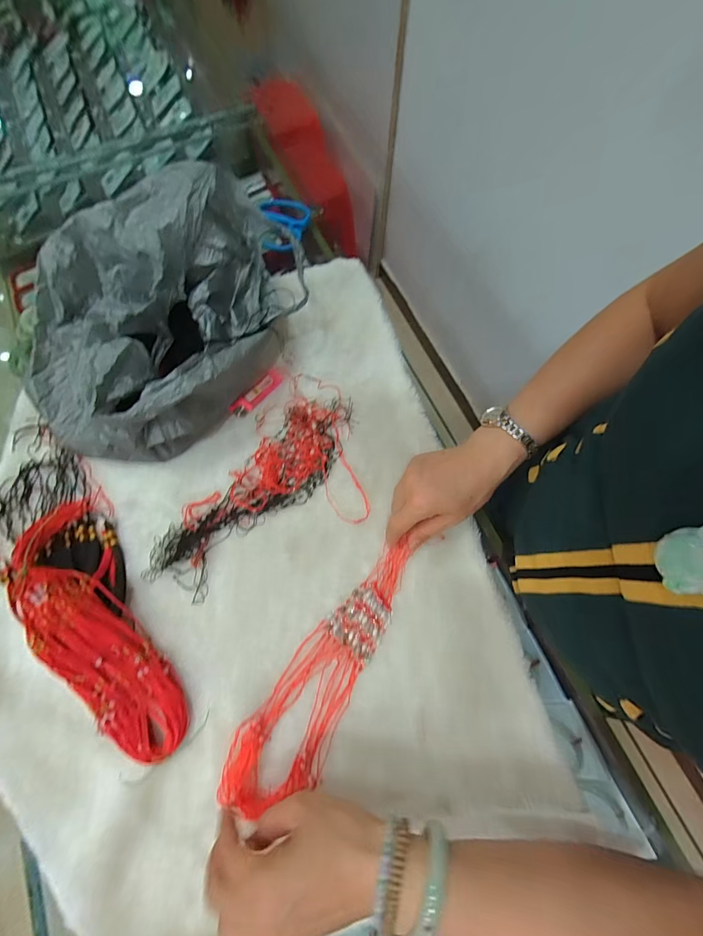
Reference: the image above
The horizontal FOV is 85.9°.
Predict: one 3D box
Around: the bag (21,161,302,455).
[{"bbox_3d":[-0.208,-0.164,0.418,0.213,0.139,0.316,32,73,10],"label":"bag"}]

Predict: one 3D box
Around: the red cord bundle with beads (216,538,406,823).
[{"bbox_3d":[-0.017,0.202,0.385,0.074,0.015,0.283,34,72,11],"label":"red cord bundle with beads"}]

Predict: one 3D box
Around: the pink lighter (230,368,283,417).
[{"bbox_3d":[-0.119,-0.097,0.483,0.023,0.009,0.082,40,75,13],"label":"pink lighter"}]

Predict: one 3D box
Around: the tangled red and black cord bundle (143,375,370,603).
[{"bbox_3d":[-0.078,0.030,0.433,0.161,0.031,0.287,33,73,10],"label":"tangled red and black cord bundle"}]

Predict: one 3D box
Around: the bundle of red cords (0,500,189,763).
[{"bbox_3d":[-0.261,0.158,0.373,0.114,0.044,0.280,-40,75,-13],"label":"bundle of red cords"}]

